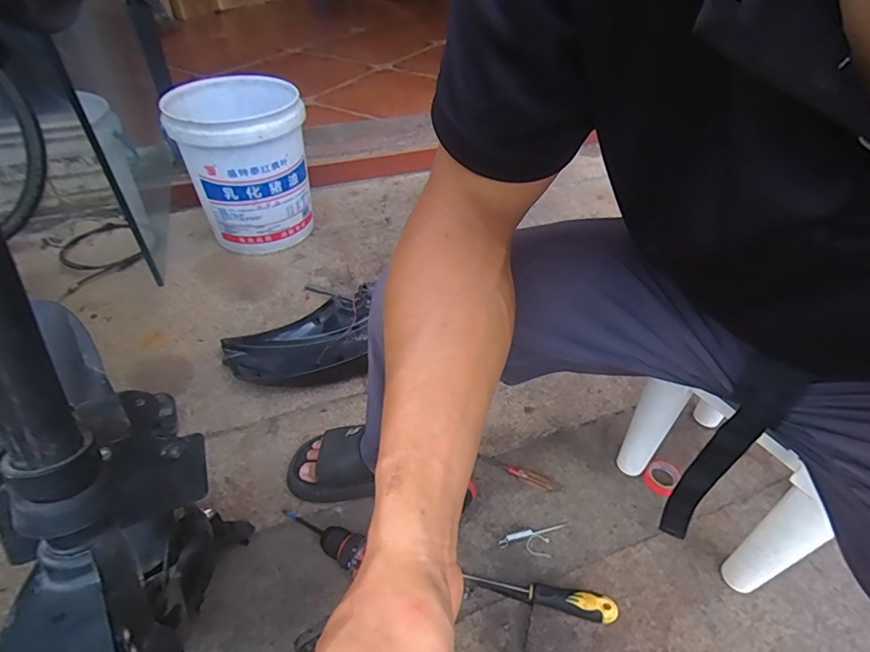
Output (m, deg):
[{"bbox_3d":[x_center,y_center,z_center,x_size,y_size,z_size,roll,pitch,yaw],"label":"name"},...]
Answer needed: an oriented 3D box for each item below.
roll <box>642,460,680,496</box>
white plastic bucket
[{"bbox_3d":[0.361,0.239,0.763,0.045,0.022,0.056,35,54,30],"label":"roll"},{"bbox_3d":[-0.454,-0.396,1.189,0.282,0.342,0.314,-13,44,-15],"label":"white plastic bucket"}]

